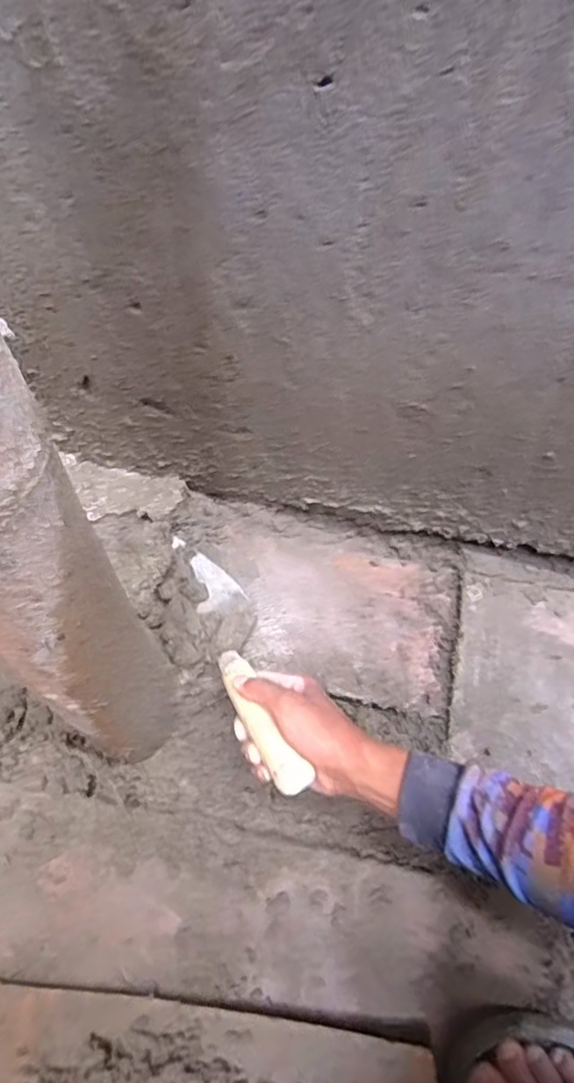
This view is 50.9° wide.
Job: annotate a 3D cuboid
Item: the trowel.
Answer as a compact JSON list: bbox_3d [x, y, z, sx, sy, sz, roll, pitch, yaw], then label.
[{"bbox_3d":[-0.054,0.105,0.552,0.087,0.061,0.269,-24,44,-13],"label":"trowel"}]

